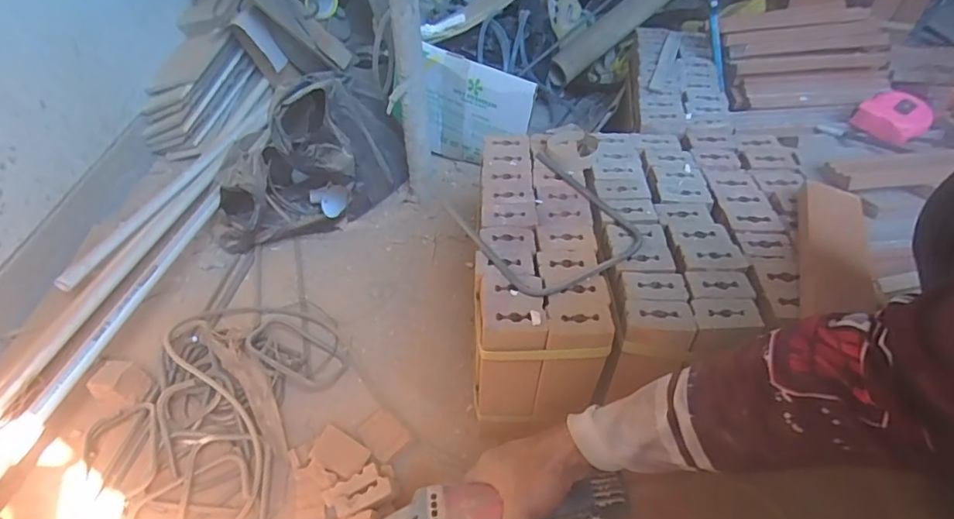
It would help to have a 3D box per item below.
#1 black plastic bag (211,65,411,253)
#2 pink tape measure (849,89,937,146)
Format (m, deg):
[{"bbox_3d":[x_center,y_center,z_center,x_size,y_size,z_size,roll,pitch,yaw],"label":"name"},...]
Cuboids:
[{"bbox_3d":[-0.285,-0.175,0.897,0.323,0.237,0.228,-9,46,-10],"label":"black plastic bag"},{"bbox_3d":[0.636,-0.220,0.808,0.091,0.045,0.076,33,53,28],"label":"pink tape measure"}]

